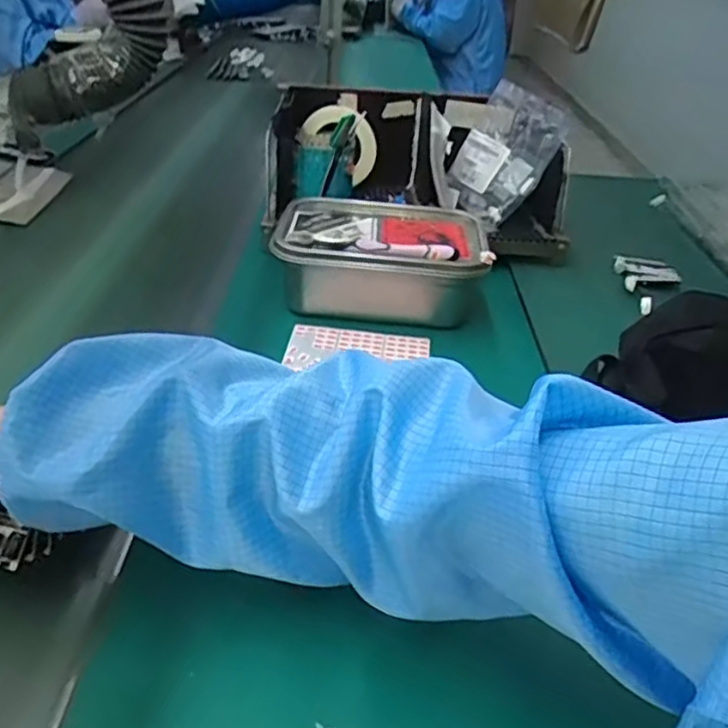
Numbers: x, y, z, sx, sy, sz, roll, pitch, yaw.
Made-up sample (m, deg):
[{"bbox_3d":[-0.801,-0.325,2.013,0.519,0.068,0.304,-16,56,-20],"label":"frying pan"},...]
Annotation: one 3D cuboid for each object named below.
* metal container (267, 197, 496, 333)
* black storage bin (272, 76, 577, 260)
[{"bbox_3d":[0.019,-0.121,0.777,0.229,0.091,0.158,5,34,2],"label":"metal container"},{"bbox_3d":[0.073,-0.294,0.913,0.393,0.167,0.238,3,34,-1],"label":"black storage bin"}]

